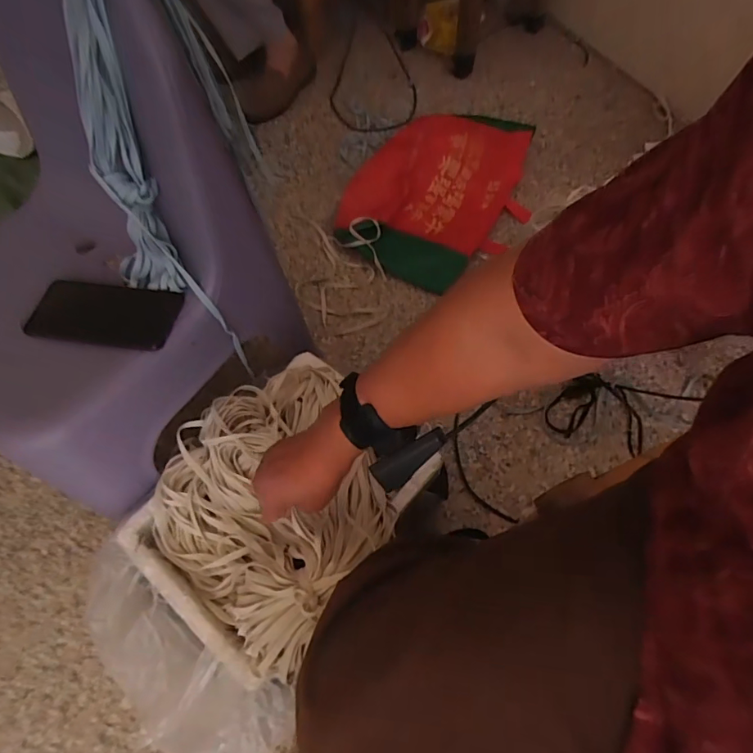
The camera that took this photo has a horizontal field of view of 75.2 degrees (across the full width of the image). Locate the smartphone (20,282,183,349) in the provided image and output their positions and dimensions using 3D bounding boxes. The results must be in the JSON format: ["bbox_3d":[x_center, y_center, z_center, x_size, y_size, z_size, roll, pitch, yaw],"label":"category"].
[{"bbox_3d":[-0.306,-0.071,0.550,0.166,0.008,0.077,7,64,6],"label":"smartphone"}]

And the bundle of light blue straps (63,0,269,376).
[{"bbox_3d":[-0.201,-0.219,0.509,0.136,0.371,0.114,17,42,11],"label":"bundle of light blue straps"}]

